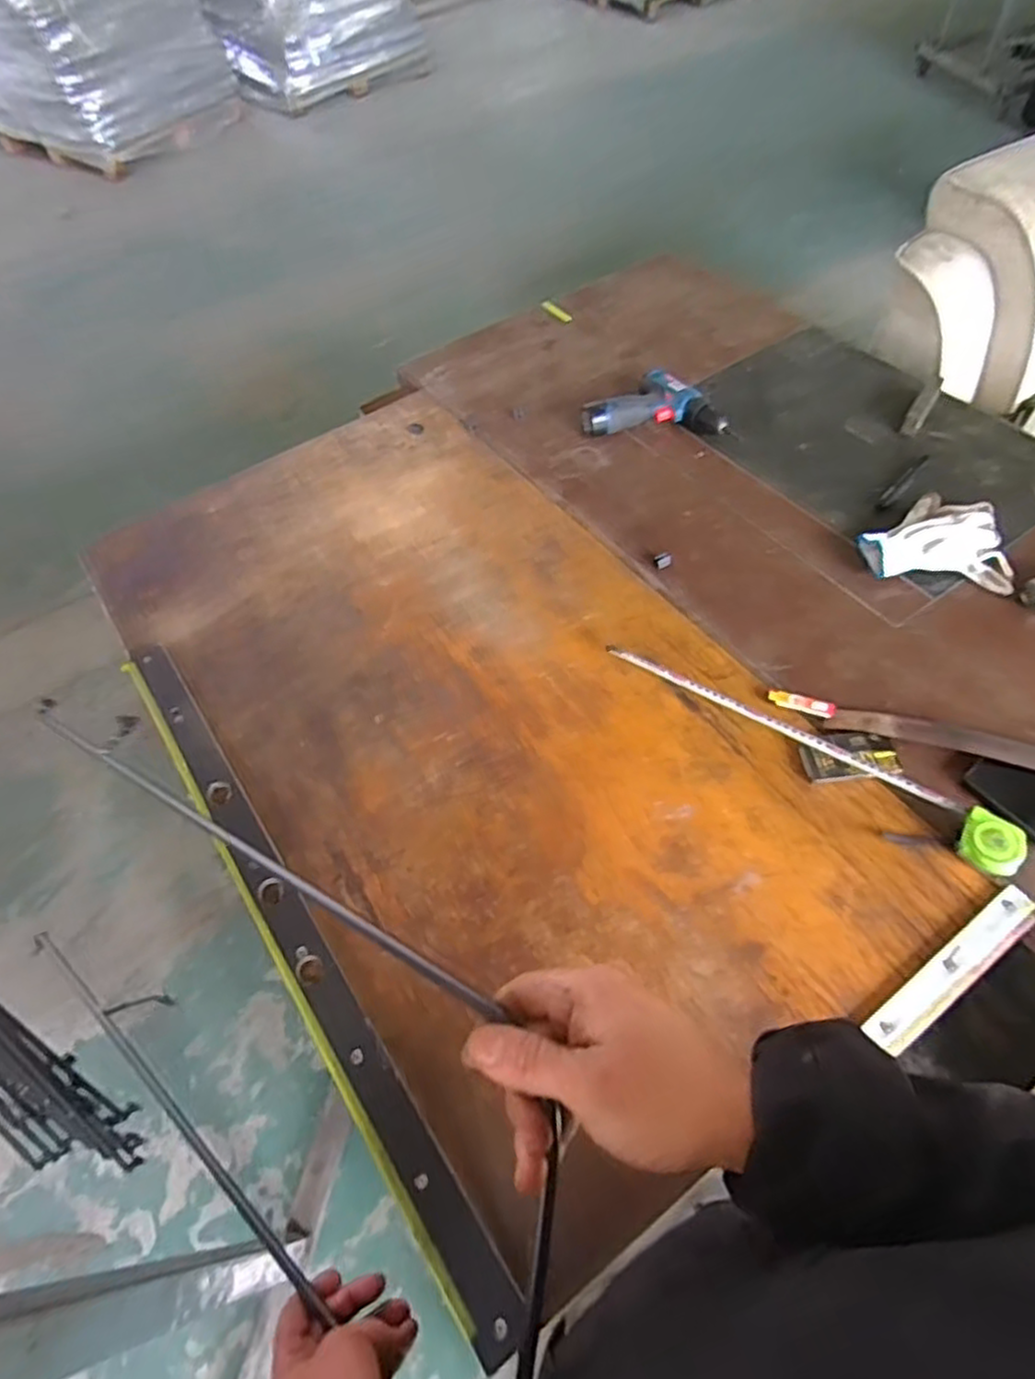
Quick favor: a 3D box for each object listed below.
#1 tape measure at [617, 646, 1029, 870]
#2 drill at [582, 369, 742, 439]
[{"bbox_3d":[0.324,0.051,0.836,0.486,0.032,0.055,34,64,24],"label":"tape measure"},{"bbox_3d":[0.221,-0.436,1.176,0.167,0.051,0.195,-32,59,-17],"label":"drill"}]

